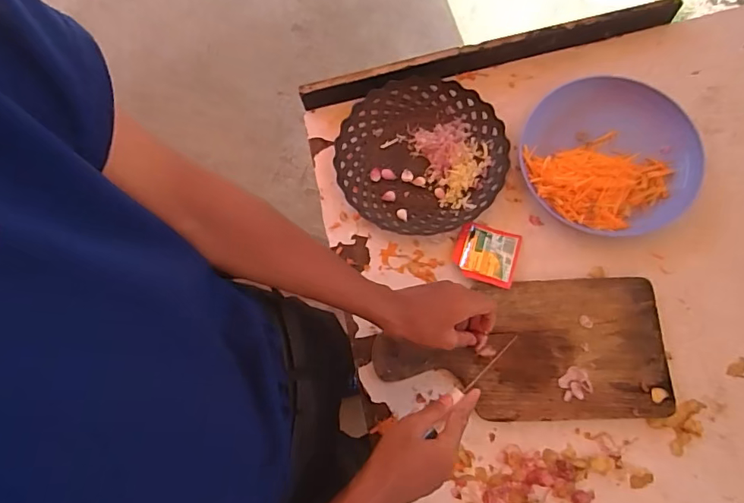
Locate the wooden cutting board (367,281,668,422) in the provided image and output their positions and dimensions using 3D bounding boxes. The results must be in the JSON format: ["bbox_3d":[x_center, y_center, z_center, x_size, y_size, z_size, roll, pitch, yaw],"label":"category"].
[{"bbox_3d":[0.178,0.117,0.591,0.338,0.017,0.165,-2,75,6],"label":"wooden cutting board"}]

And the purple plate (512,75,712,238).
[{"bbox_3d":[0.310,-0.126,0.639,0.217,0.050,0.205,-2,76,6],"label":"purple plate"}]

